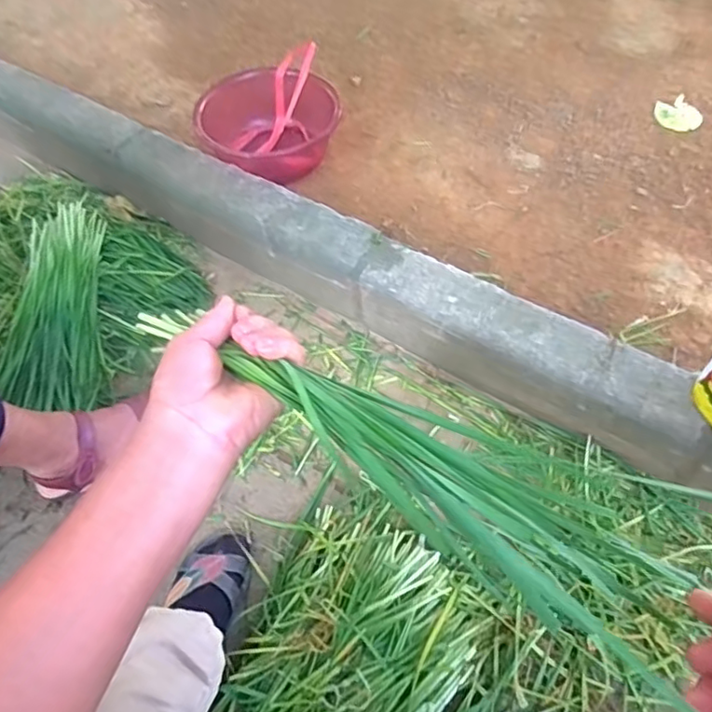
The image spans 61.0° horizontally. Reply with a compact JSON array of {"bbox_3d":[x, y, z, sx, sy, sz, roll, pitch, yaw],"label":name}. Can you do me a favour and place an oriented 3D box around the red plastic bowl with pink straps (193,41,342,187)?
[{"bbox_3d":[-0.155,-0.420,1.094,0.252,0.113,0.246,-2,59,3],"label":"red plastic bowl with pink straps"}]

